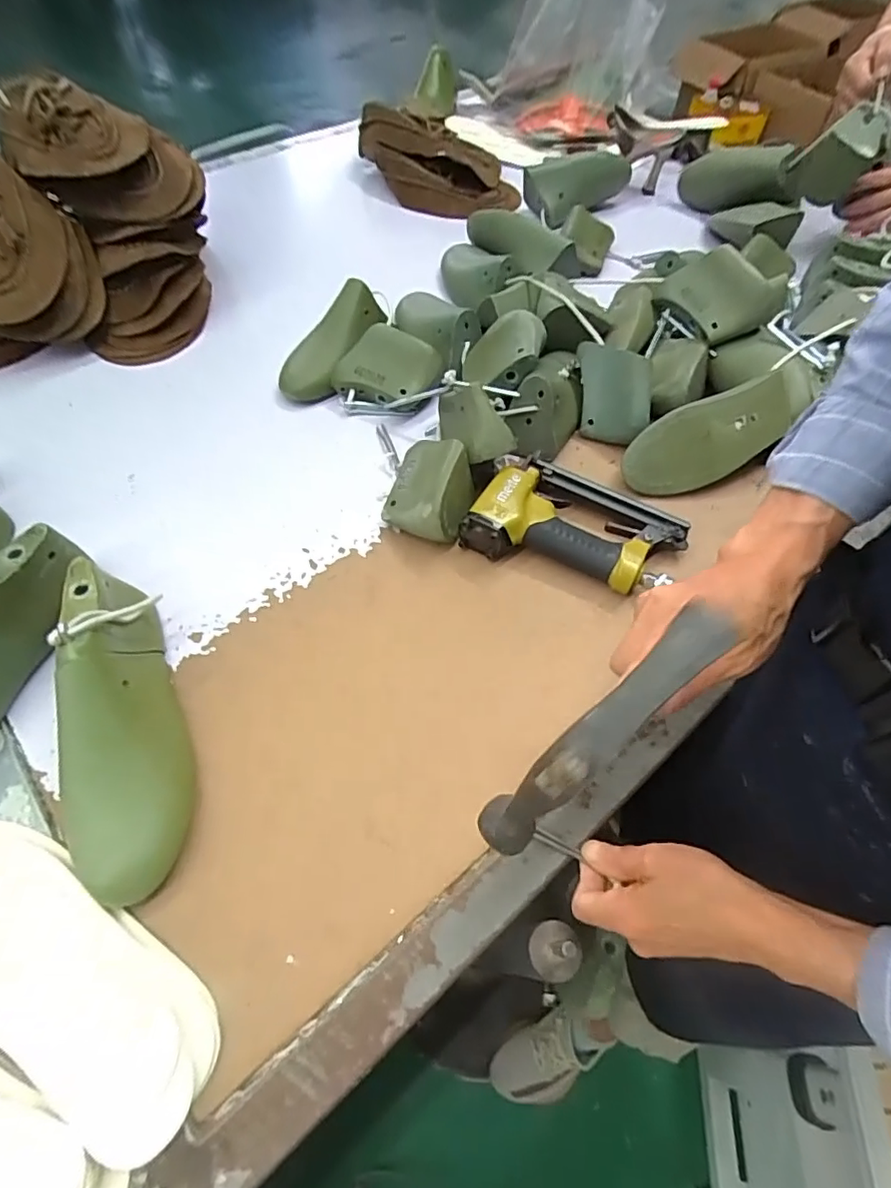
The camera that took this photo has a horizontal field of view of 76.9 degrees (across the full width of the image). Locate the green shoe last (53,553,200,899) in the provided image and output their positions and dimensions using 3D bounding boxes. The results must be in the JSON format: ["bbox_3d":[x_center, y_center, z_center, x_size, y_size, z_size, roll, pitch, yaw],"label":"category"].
[{"bbox_3d":[-0.241,0.086,0.419,0.074,0.084,0.253,-13,59,-10],"label":"green shoe last"}]

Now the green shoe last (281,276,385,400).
[{"bbox_3d":[-0.136,-0.300,0.680,0.062,0.051,0.166,29,77,15],"label":"green shoe last"}]

